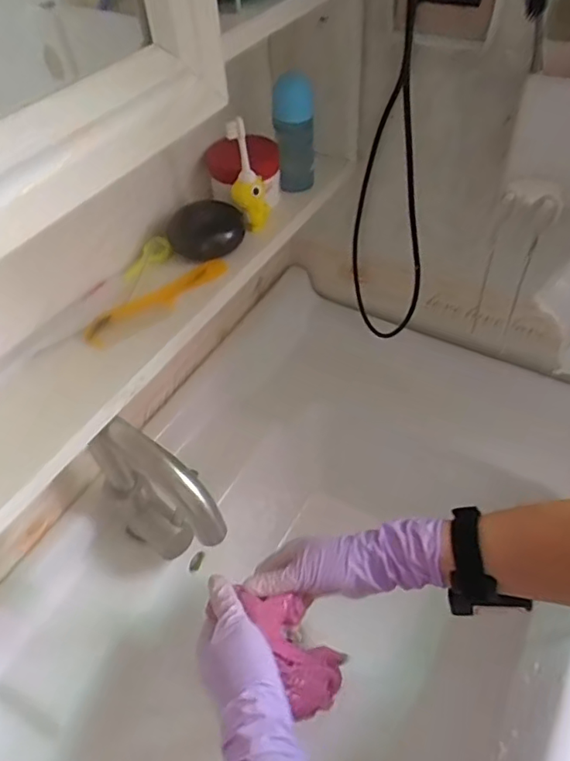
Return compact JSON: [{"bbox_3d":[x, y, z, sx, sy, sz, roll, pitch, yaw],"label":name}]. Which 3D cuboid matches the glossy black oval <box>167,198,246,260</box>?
[{"bbox_3d":[-0.073,-0.140,0.503,0.068,0.031,0.052,-7,48,-1],"label":"glossy black oval"}]

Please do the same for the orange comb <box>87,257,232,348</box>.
[{"bbox_3d":[-0.107,-0.069,0.466,0.136,0.011,0.020,-34,54,-23],"label":"orange comb"}]

